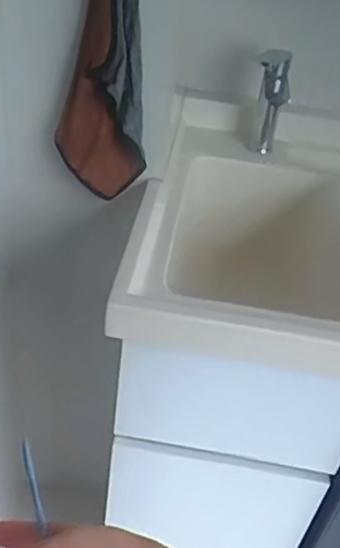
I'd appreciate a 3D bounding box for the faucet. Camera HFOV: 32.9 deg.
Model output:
[{"bbox_3d":[0.172,-0.289,0.993,0.044,0.174,0.078,7,38,-1],"label":"faucet"}]

